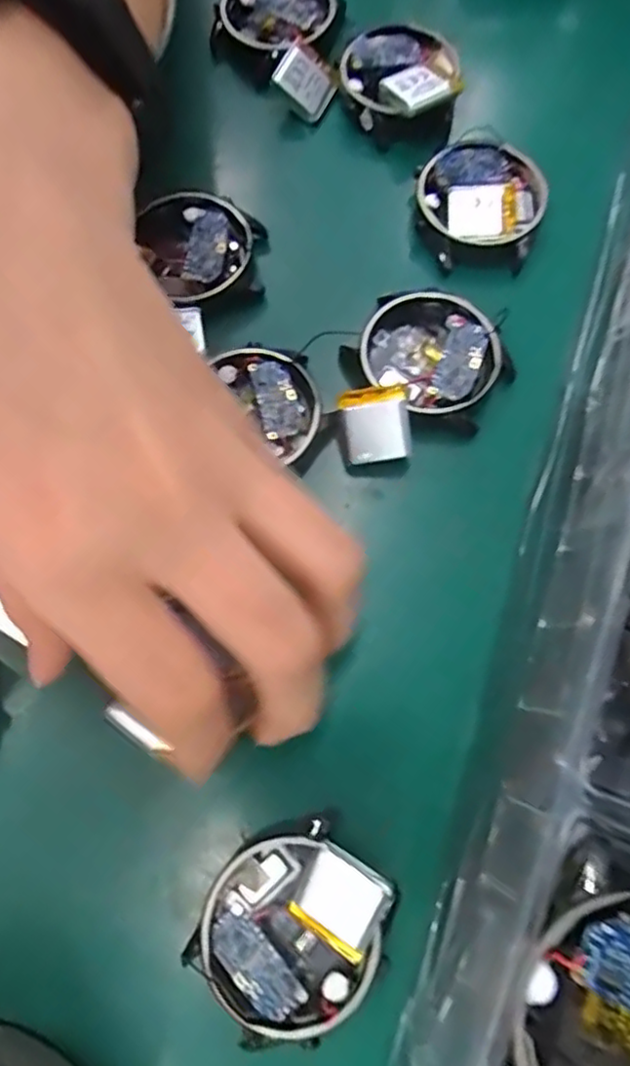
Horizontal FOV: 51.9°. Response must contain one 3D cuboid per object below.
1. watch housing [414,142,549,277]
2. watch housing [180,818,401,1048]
[{"bbox_3d":[0.059,-0.117,0.230,0.043,0.009,0.046,0,75,1],"label":"watch housing"},{"bbox_3d":[-0.005,0.101,0.163,0.043,0.018,0.049,43,79,11],"label":"watch housing"}]

